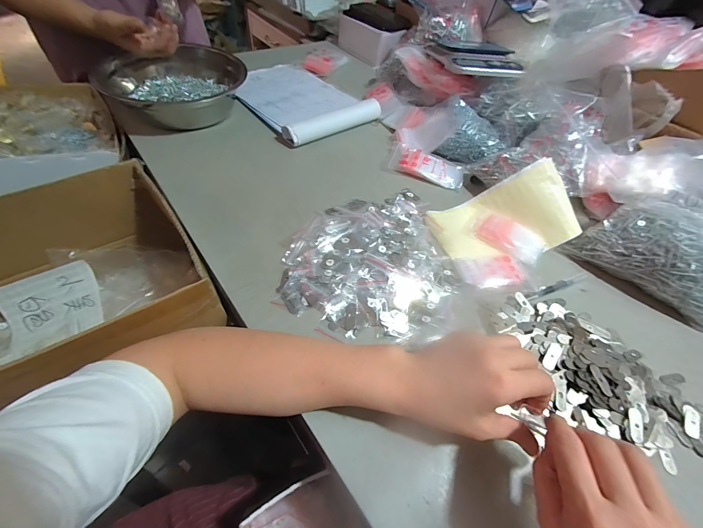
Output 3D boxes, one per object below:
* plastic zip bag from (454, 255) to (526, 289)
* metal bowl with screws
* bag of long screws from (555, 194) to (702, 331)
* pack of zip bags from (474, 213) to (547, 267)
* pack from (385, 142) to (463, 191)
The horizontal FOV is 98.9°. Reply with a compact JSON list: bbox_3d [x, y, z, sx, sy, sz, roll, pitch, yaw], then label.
[{"bbox_3d":[0.196,0.012,0.416,0.093,0.014,0.049,1,53,-7],"label":"plastic zip bag"},{"bbox_3d":[-0.324,-0.330,0.568,0.188,0.087,0.222,36,57,19],"label":"metal bowl with screws"},{"bbox_3d":[0.446,-0.015,0.419,0.118,0.100,0.195,-29,63,-28],"label":"bag of long screws"},{"bbox_3d":[0.239,-0.038,0.457,0.101,0.015,0.062,36,57,18],"label":"pack of zip bags"},{"bbox_3d":[0.133,-0.179,0.551,0.146,0.015,0.064,28,55,13],"label":"pack"}]

